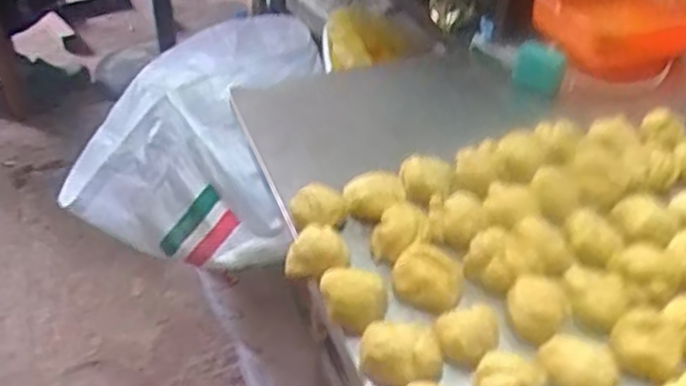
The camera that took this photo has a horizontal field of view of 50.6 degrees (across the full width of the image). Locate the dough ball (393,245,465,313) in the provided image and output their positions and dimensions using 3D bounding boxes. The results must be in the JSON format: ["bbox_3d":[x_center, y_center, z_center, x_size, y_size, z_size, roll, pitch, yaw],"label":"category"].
[{"bbox_3d":[0.059,0.060,0.507,0.049,0.028,0.043,11,38,10],"label":"dough ball"}]

